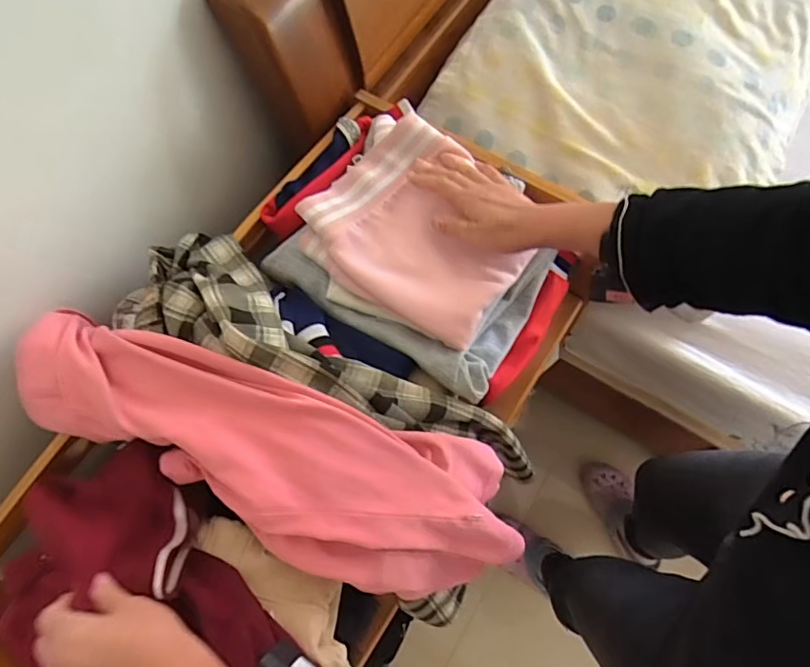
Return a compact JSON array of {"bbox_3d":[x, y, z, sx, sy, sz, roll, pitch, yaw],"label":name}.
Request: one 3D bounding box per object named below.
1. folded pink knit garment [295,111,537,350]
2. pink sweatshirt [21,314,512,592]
[{"bbox_3d":[0.016,-0.107,0.538,0.207,0.035,0.179,36,76,6],"label":"folded pink knit garment"},{"bbox_3d":[-0.108,0.108,0.476,0.474,0.114,0.141,26,71,-9],"label":"pink sweatshirt"}]

